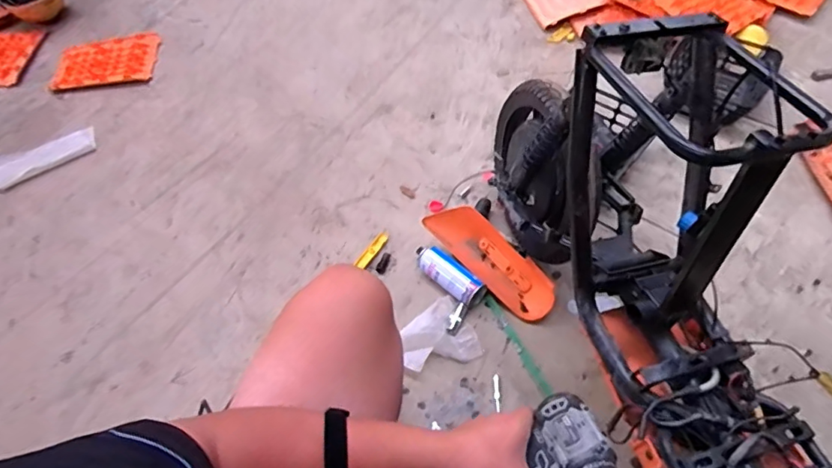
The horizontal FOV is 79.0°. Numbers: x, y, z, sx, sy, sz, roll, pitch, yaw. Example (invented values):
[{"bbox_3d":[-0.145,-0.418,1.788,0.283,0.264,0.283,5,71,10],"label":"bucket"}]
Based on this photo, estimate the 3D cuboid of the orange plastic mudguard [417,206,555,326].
[{"bbox_3d":[0.176,0.056,1.165,0.114,0.027,0.329,-45,74,-5],"label":"orange plastic mudguard"}]

